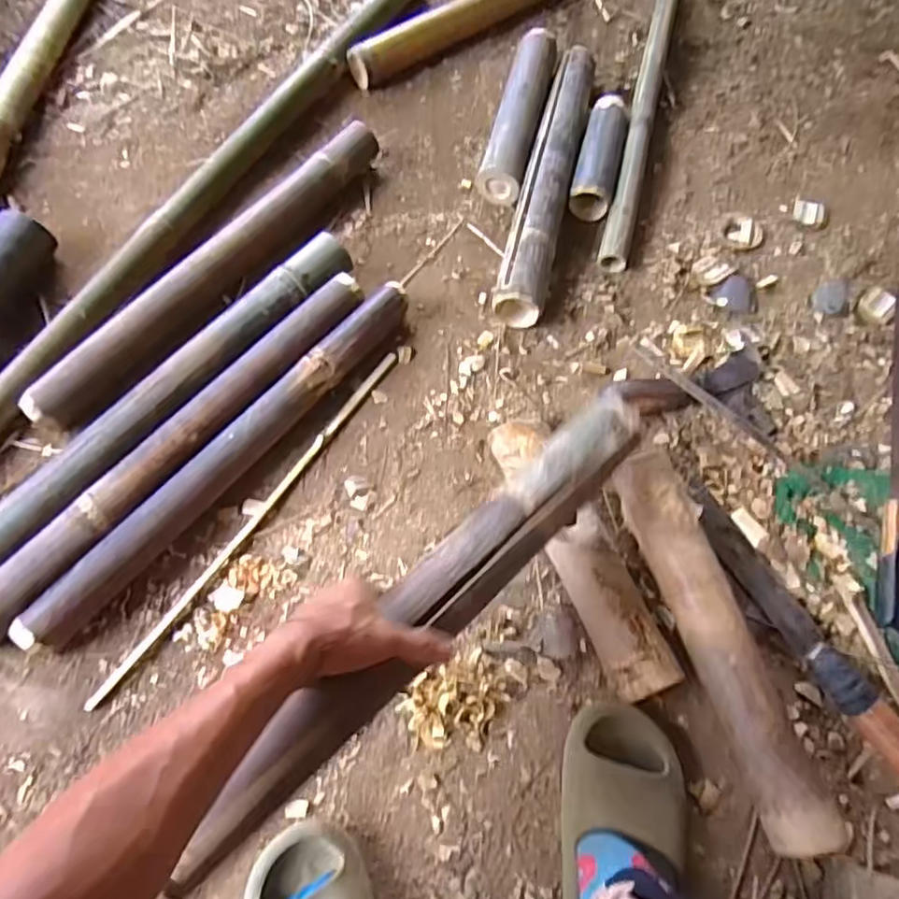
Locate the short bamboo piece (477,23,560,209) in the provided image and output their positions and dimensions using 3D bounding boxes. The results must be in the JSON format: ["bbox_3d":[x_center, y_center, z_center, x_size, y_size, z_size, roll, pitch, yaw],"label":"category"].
[{"bbox_3d":[0.108,-0.518,0.979,0.066,0.056,0.319,13,67,6],"label":"short bamboo piece"}]

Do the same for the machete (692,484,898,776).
[{"bbox_3d":[0.363,0.177,0.659,0.050,0.037,0.342,-28,69,-12],"label":"machete"}]

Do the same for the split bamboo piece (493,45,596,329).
[{"bbox_3d":[0.145,-0.402,0.916,0.063,0.059,0.519,12,66,5],"label":"split bamboo piece"}]

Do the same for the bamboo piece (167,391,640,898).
[{"bbox_3d":[-0.003,0.114,0.519,0.061,0.032,0.511,40,62,16],"label":"bamboo piece"}]

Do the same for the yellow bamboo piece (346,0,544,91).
[{"bbox_3d":[0.033,-0.744,1.097,0.464,0.074,0.053,-32,70,-13],"label":"yellow bamboo piece"}]

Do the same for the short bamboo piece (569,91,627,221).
[{"bbox_3d":[0.225,-0.440,0.948,0.058,0.048,0.216,14,67,6],"label":"short bamboo piece"}]

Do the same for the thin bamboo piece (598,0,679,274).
[{"bbox_3d":[0.317,-0.575,1.013,0.045,0.036,0.730,14,67,6],"label":"thin bamboo piece"}]

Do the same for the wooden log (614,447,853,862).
[{"bbox_3d":[0.263,0.184,0.639,0.065,0.067,0.378,-14,67,-6],"label":"wooden log"}]

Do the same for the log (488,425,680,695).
[{"bbox_3d":[0.143,0.105,0.688,0.078,0.047,0.319,-22,68,-10],"label":"log"}]

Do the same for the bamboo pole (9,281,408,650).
[{"bbox_3d":[-0.246,0.001,0.738,0.055,0.053,0.561,38,71,16],"label":"bamboo pole"}]

